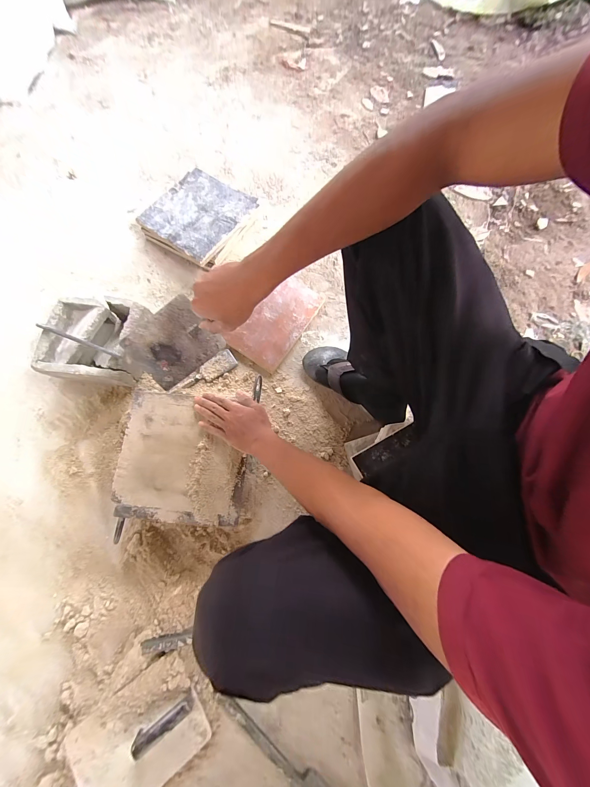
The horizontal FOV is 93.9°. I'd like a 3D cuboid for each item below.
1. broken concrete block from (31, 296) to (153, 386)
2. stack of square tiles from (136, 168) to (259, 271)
[{"bbox_3d":[-0.476,-0.125,0.677,0.211,0.098,0.190,6,78,0],"label":"broken concrete block"},{"bbox_3d":[-0.267,-0.505,0.790,0.252,0.051,0.275,37,81,8],"label":"stack of square tiles"}]

